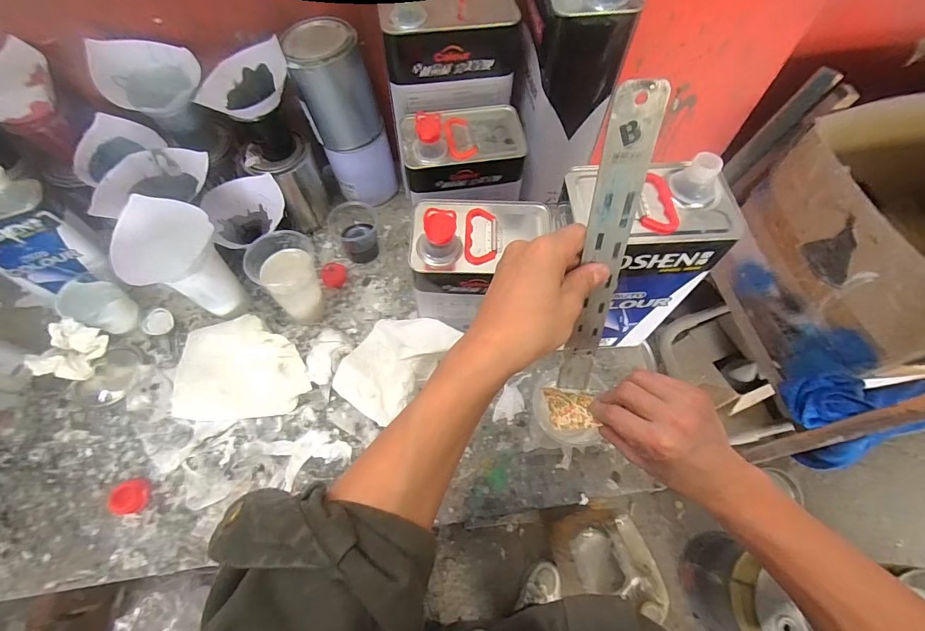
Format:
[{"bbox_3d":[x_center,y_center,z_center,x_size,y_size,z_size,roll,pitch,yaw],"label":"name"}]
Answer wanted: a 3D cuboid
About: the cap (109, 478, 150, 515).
[{"bbox_3d":[-0.422,0.229,0.522,0.044,0.017,0.044,6,65,-13],"label":"cap"}]

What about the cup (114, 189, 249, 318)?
[{"bbox_3d":[-0.375,-0.065,0.558,0.090,0.175,0.110,18,65,8],"label":"cup"}]

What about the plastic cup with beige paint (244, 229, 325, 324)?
[{"bbox_3d":[-0.238,-0.053,0.584,0.083,0.127,0.073,-40,71,-18],"label":"plastic cup with beige paint"}]

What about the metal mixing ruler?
[{"bbox_3d":[0.108,-0.029,0.328,0.033,0.282,0.004,-2,44,1],"label":"metal mixing ruler"}]

